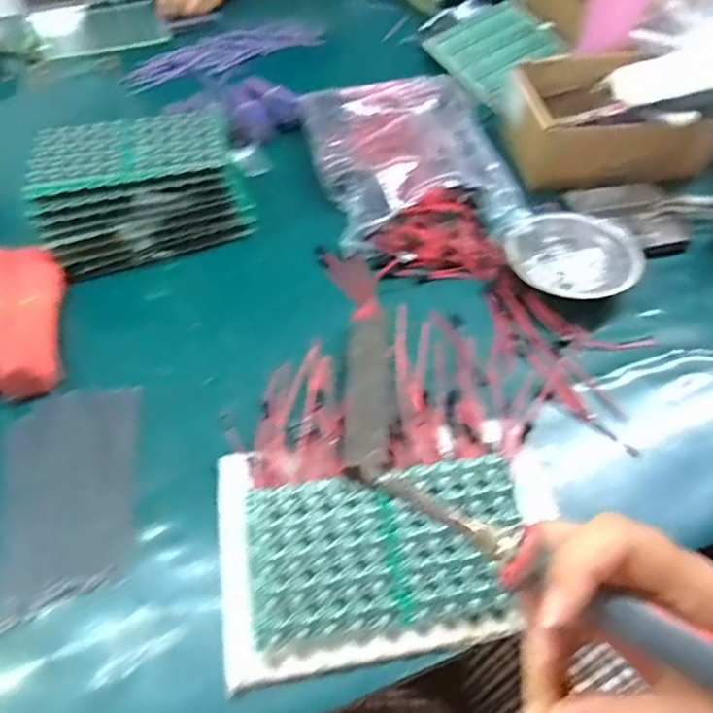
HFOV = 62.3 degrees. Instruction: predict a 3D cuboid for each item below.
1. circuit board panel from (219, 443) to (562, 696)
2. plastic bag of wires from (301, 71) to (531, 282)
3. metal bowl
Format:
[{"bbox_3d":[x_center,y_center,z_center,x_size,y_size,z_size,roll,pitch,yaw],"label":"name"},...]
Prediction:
[{"bbox_3d":[0.026,0.131,0.433,0.250,0.034,0.159,-8,50,-5],"label":"circuit board panel"},{"bbox_3d":[0.062,-0.235,0.679,0.201,0.087,0.325,-10,53,-9],"label":"plastic bag of wires"},{"bbox_3d":[0.227,-0.111,0.609,0.130,0.043,0.110,23,56,16],"label":"metal bowl"}]

